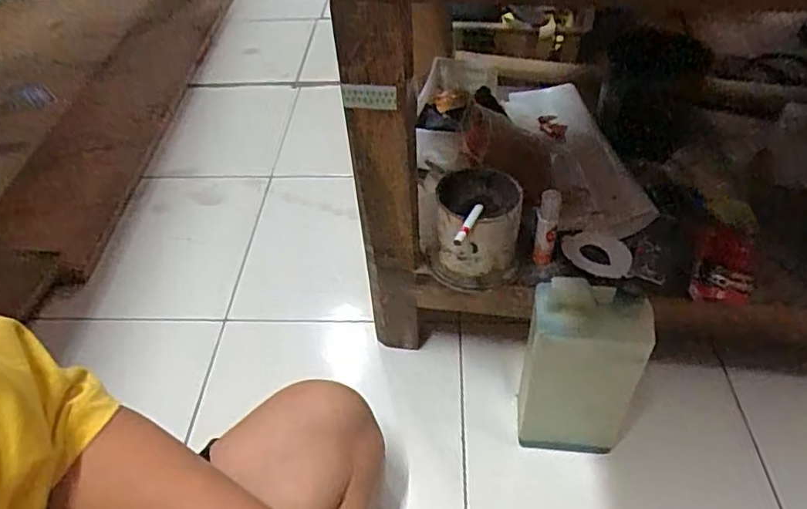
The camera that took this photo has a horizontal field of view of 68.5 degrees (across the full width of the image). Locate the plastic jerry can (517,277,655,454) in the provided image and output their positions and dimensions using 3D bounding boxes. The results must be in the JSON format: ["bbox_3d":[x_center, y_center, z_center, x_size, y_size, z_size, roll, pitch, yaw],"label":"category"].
[{"bbox_3d":[0.162,0.109,0.550,0.103,0.202,0.052,3,46,6],"label":"plastic jerry can"}]

